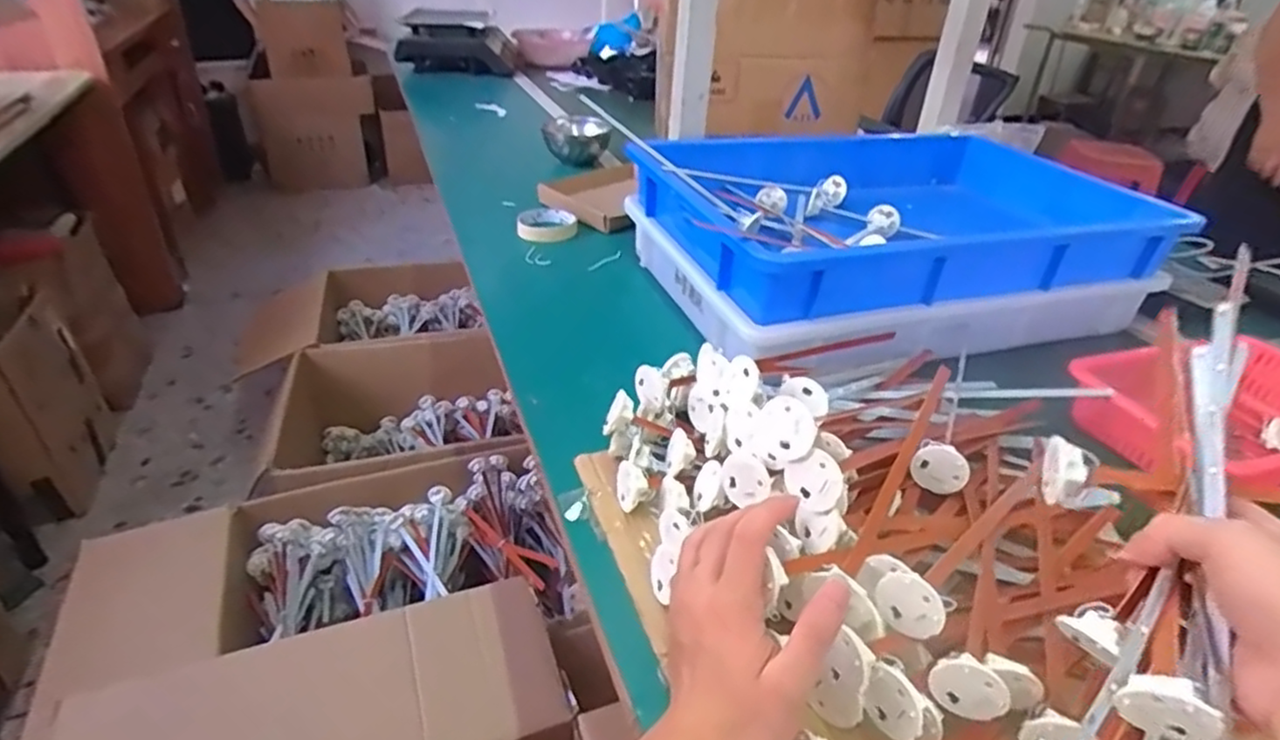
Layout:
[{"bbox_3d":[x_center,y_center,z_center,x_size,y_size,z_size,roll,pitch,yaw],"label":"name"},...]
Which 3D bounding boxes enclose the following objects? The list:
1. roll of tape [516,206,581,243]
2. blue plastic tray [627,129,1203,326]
[{"bbox_3d":[-0.135,-0.214,1.010,0.084,0.020,0.096,-3,34,-9],"label":"roll of tape"},{"bbox_3d":[0.308,-0.210,0.871,0.602,0.084,0.423,-8,35,-17],"label":"blue plastic tray"}]

